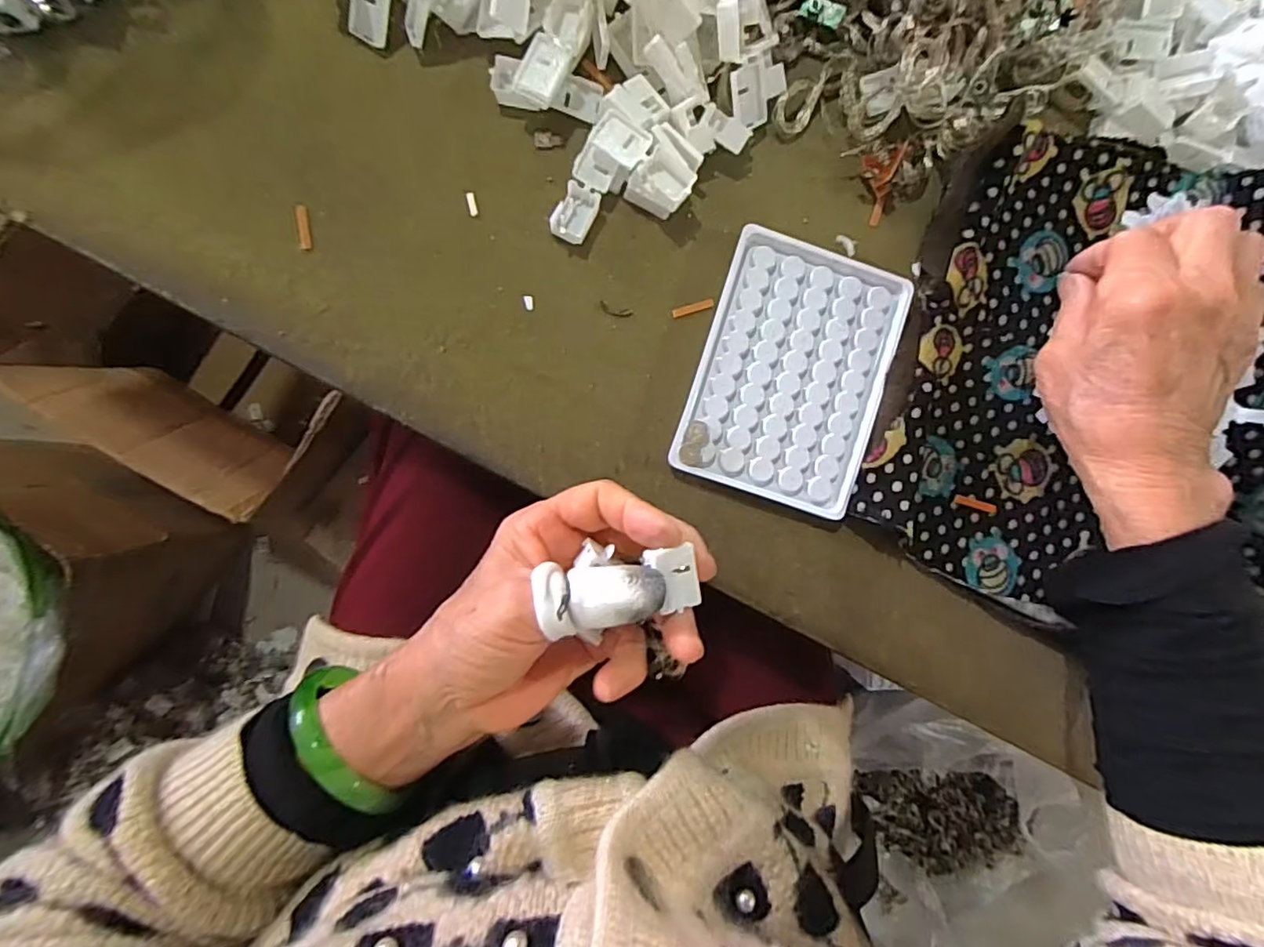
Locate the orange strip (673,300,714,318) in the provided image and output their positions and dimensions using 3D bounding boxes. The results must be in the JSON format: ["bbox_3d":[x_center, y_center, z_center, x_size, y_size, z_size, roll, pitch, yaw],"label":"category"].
[{"bbox_3d":[0.032,-0.086,0.301,0.021,0.004,0.004,-17,91,-4],"label":"orange strip"}]

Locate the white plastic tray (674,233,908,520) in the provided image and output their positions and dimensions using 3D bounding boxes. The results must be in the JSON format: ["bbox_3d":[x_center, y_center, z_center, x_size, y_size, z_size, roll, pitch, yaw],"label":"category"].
[{"bbox_3d":[0.082,-0.052,0.299,0.094,0.012,0.131,18,89,-4],"label":"white plastic tray"}]

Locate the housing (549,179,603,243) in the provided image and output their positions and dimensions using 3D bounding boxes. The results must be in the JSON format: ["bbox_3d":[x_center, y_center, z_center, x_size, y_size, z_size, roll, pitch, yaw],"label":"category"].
[{"bbox_3d":[-0.029,-0.132,0.295,0.018,0.010,0.028,25,88,-3],"label":"housing"}]

